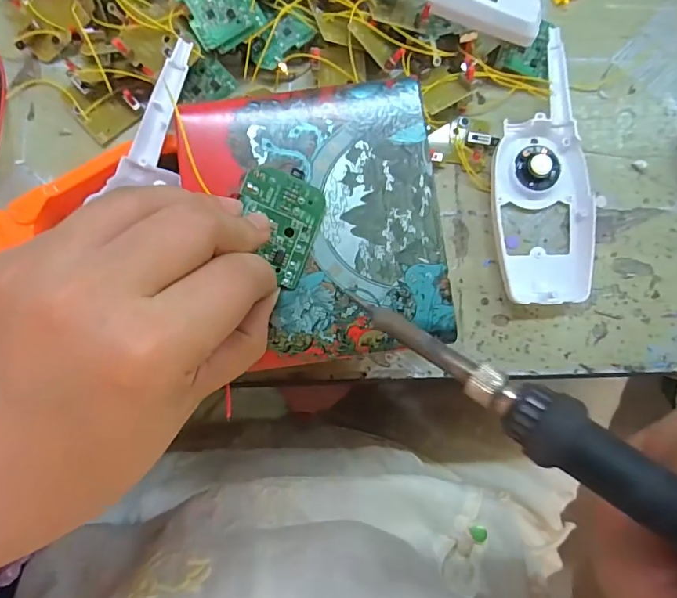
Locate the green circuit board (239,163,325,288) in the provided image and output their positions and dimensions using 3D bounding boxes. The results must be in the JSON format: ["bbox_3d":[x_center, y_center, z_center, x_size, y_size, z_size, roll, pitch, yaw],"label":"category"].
[{"bbox_3d":[-0.025,-0.030,0.187,0.034,0.004,0.043,21,88,-21],"label":"green circuit board"}]

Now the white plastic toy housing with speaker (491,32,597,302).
[{"bbox_3d":[0.124,-0.076,0.284,0.057,0.017,0.159,-1,86,-2],"label":"white plastic toy housing with speaker"}]

